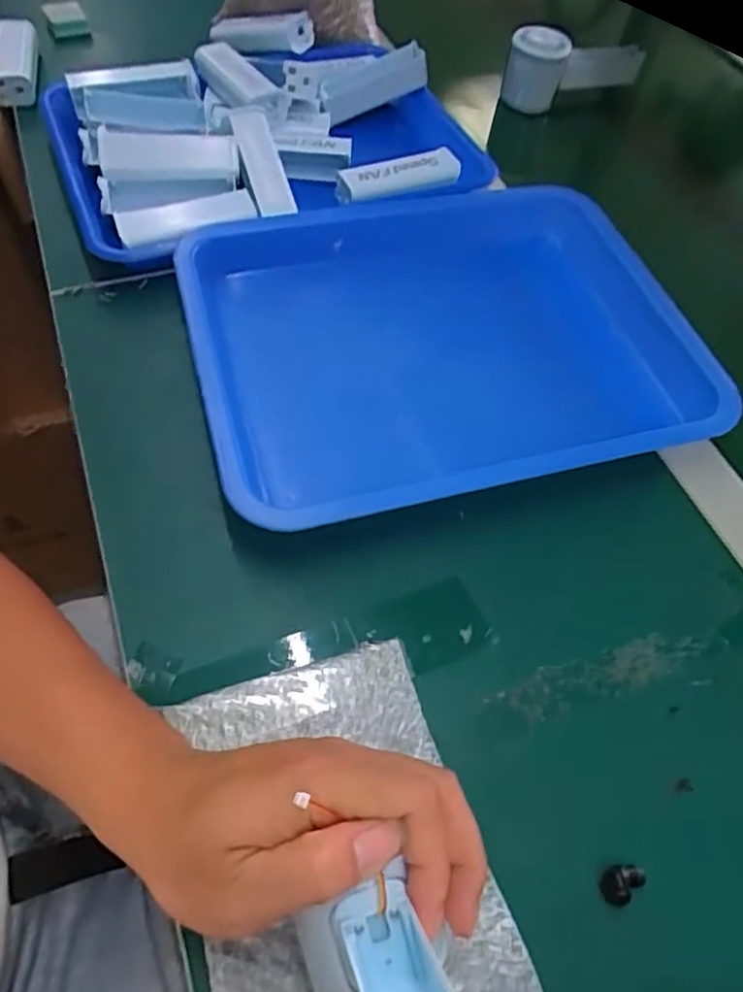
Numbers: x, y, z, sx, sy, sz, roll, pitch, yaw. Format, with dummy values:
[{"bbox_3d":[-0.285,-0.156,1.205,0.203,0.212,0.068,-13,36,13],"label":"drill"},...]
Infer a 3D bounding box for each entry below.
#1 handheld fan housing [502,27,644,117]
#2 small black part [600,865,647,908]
[{"bbox_3d":[0.206,-0.452,0.678,0.172,0.070,0.073,-31,64,-22],"label":"handheld fan housing"},{"bbox_3d":[0.114,0.175,0.296,0.018,0.011,0.015,2,56,-3],"label":"small black part"}]

